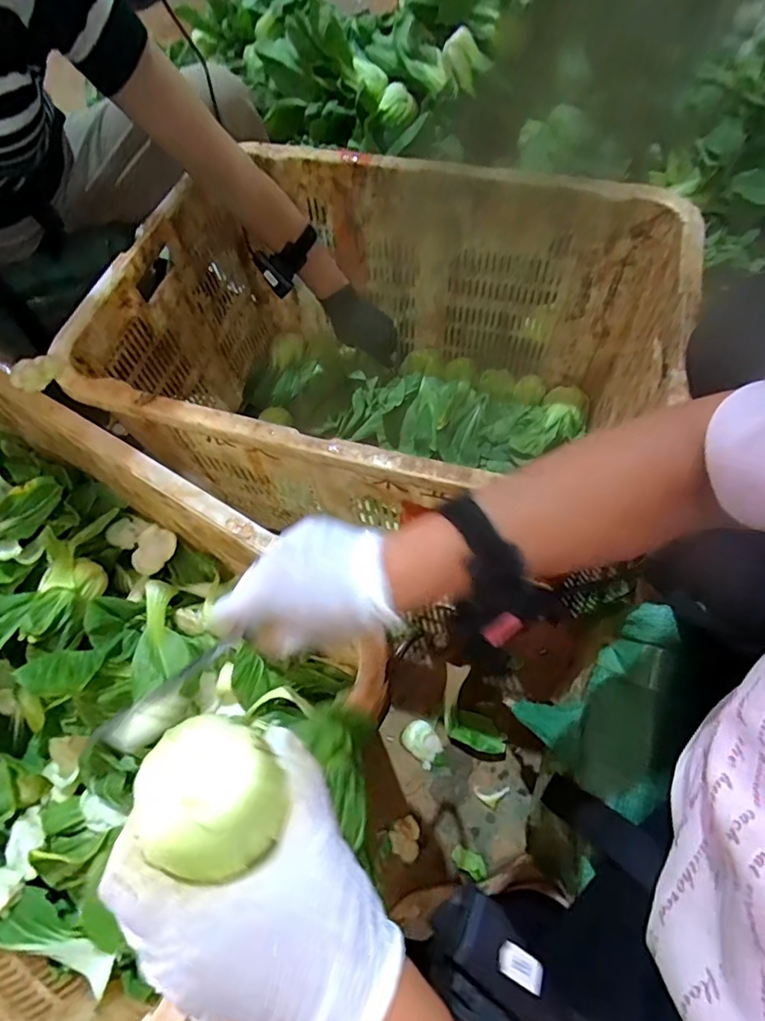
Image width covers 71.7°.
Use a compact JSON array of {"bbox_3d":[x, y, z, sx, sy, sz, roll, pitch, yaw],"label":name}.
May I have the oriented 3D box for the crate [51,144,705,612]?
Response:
[{"bbox_3d":[0.015,-0.194,0.757,0.650,0.348,0.507,14,63,11],"label":"crate"}]

